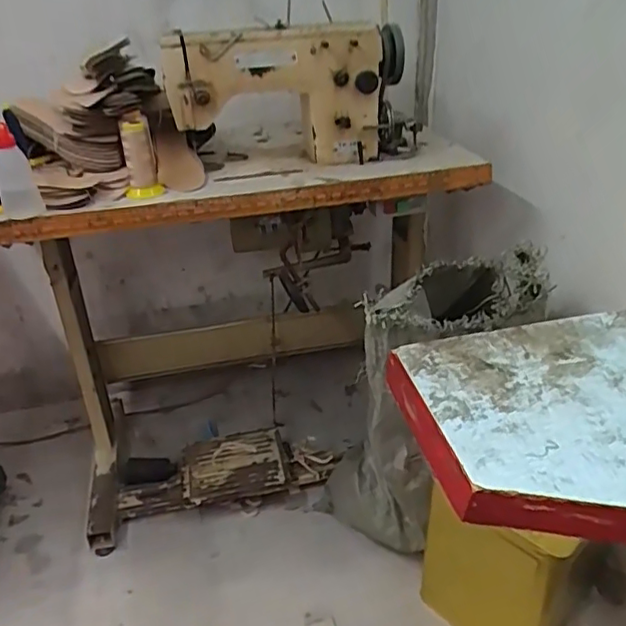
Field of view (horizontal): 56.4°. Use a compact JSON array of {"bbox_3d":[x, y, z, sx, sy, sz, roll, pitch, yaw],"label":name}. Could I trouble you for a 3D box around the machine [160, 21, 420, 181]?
[{"bbox_3d":[-0.041,-0.390,1.052,0.425,0.230,0.196,-13,32,-17],"label":"machine"}]

